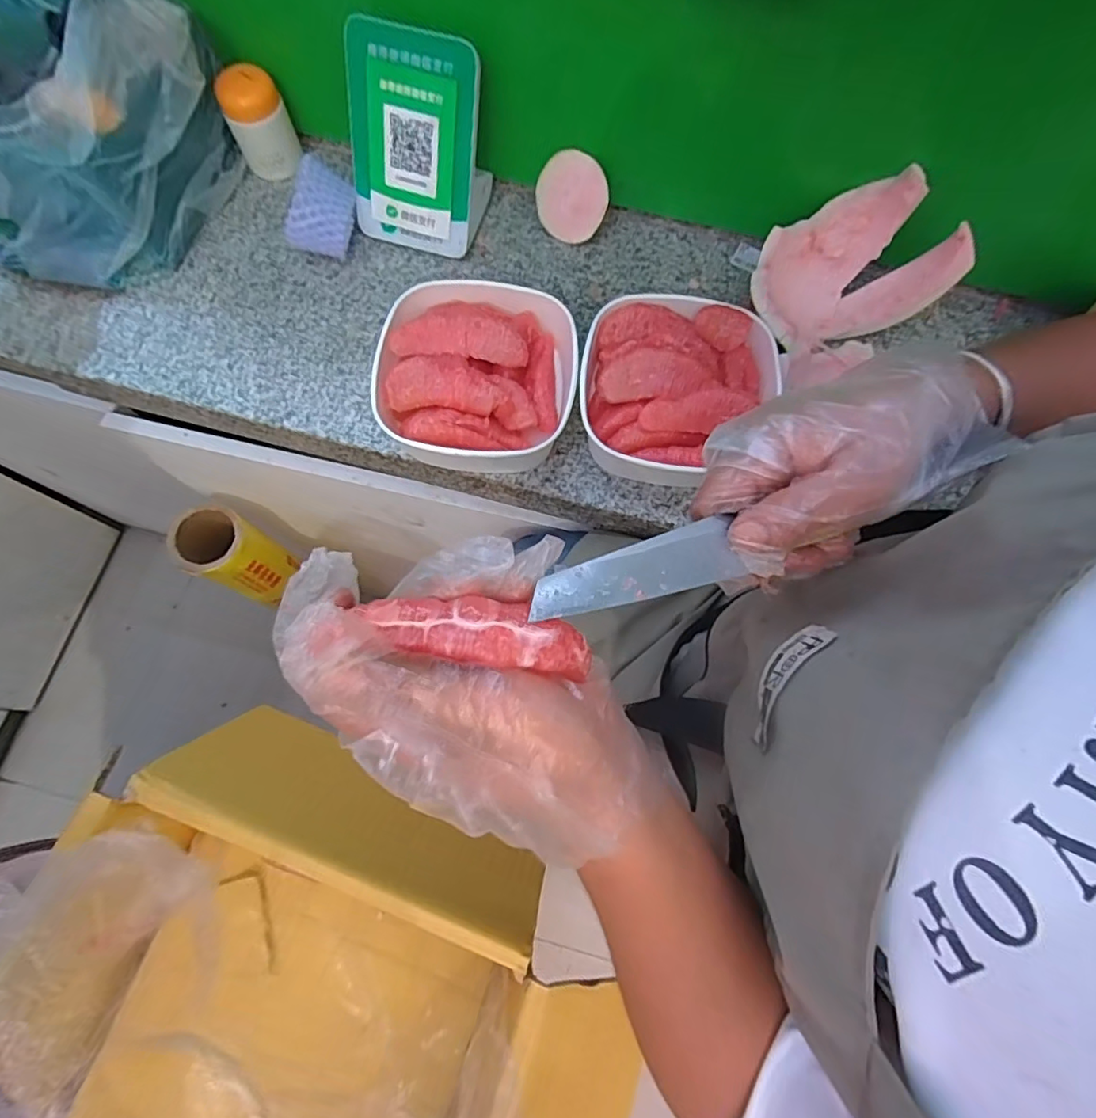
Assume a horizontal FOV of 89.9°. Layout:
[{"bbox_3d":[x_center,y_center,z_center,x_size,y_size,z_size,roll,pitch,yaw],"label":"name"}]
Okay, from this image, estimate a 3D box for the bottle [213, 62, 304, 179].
[{"bbox_3d":[-0.282,-0.426,0.542,0.056,0.088,0.045,-26,76,-9],"label":"bottle"}]

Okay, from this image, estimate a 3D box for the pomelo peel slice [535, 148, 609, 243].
[{"bbox_3d":[0.023,-0.356,0.540,0.072,0.073,0.010,32,42,-5],"label":"pomelo peel slice"}]

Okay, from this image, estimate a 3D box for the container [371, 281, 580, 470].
[{"bbox_3d":[-0.060,-0.156,0.477,0.165,0.065,0.176,5,73,-1],"label":"container"}]

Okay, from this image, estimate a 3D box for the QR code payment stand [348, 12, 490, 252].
[{"bbox_3d":[-0.121,-0.368,0.499,0.118,0.149,0.082,14,73,2],"label":"QR code payment stand"}]

